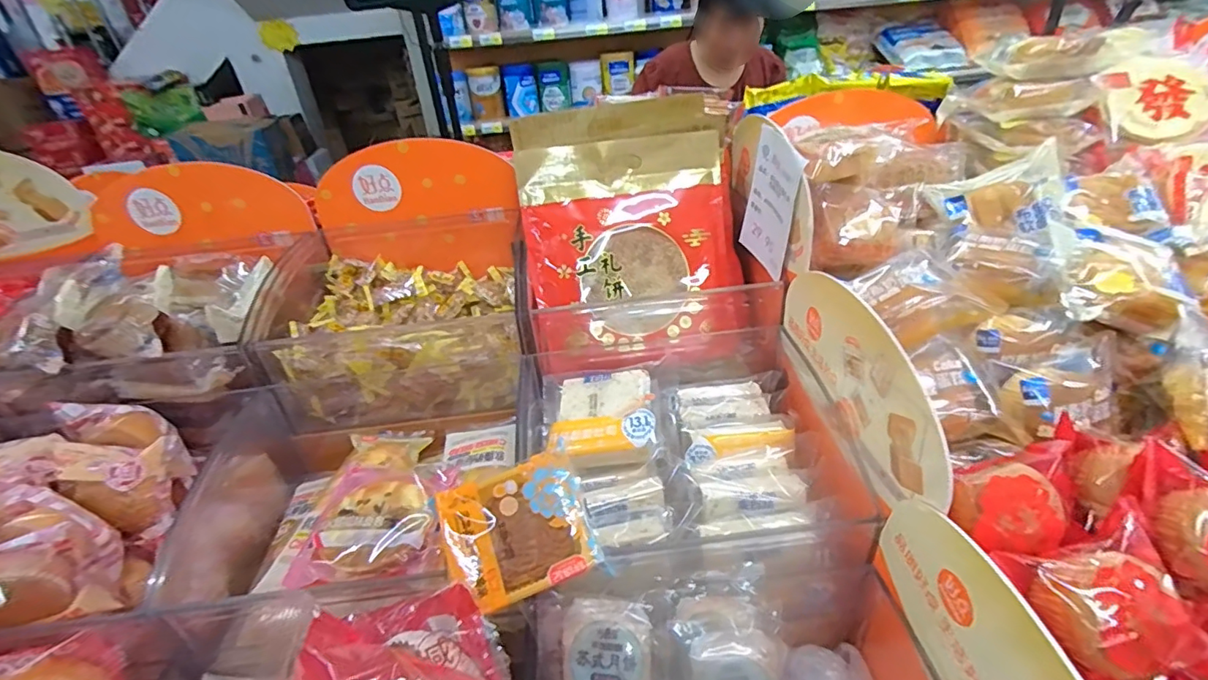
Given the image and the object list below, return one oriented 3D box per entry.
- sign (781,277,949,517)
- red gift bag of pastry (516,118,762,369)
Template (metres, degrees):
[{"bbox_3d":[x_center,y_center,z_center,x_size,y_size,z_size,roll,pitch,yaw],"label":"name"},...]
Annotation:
[{"bbox_3d":[0.220,0.027,0.480,0.008,0.123,0.277,-7,31,-1],"label":"sign"},{"bbox_3d":[0.038,-0.140,0.692,0.286,0.341,0.083,-7,-2,-6],"label":"red gift bag of pastry"}]

